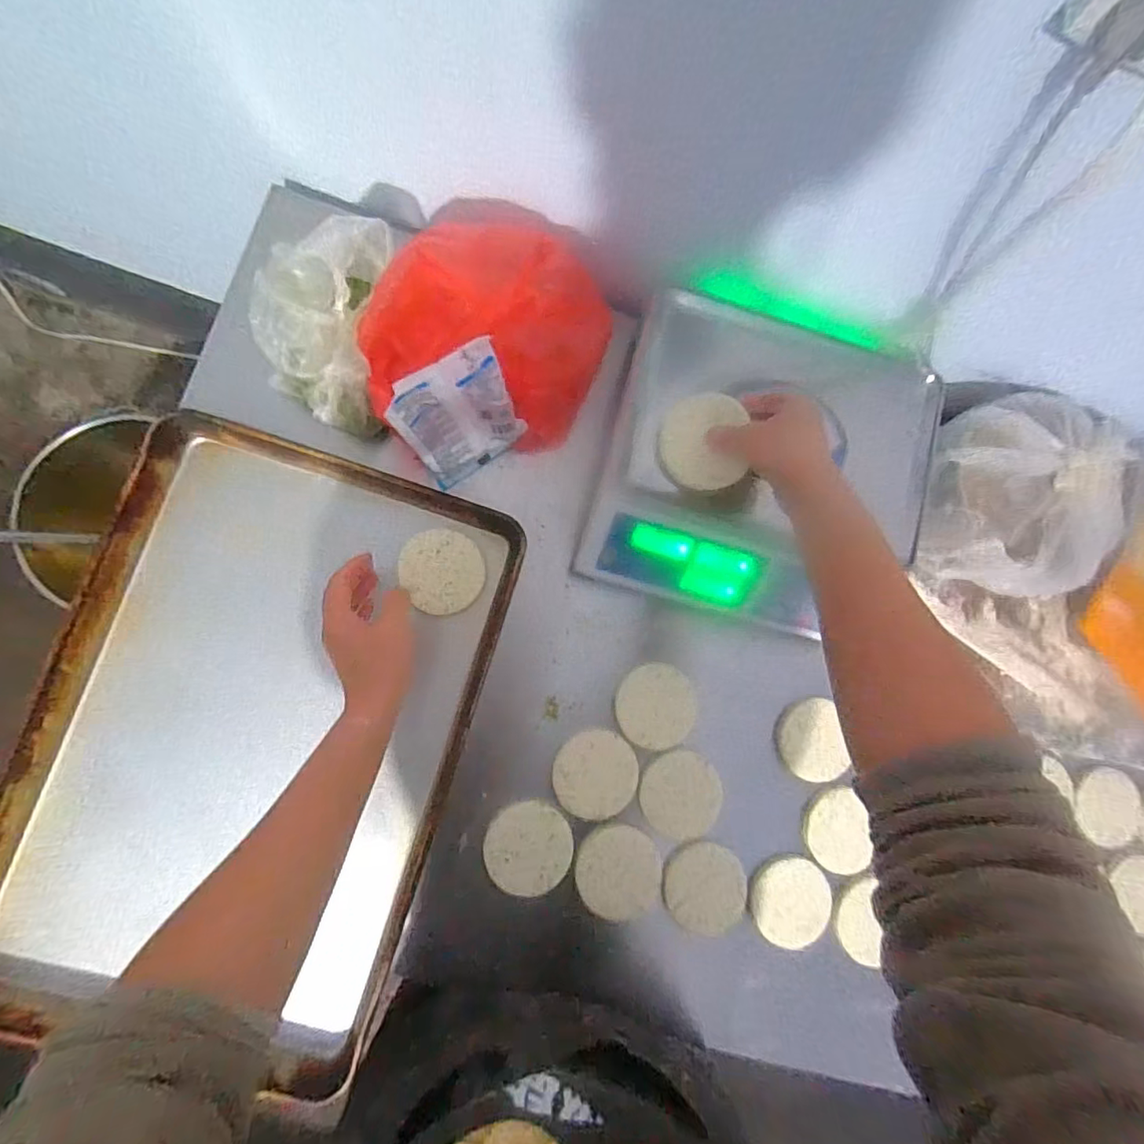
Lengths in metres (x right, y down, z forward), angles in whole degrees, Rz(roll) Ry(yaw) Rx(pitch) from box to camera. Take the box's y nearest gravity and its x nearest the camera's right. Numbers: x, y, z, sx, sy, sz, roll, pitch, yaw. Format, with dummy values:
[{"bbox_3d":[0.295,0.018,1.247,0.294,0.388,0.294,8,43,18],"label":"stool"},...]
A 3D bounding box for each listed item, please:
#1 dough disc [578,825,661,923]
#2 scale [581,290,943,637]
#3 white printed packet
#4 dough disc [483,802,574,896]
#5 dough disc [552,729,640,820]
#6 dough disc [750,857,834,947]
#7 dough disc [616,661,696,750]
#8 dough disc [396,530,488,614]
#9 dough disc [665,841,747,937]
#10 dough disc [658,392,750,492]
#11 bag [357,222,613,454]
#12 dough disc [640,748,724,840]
[{"bbox_3d":[0.053,0.335,0.629,0.093,0.007,0.098,1,84,-8],"label":"dough disc"},{"bbox_3d":[0.214,-0.124,0.640,0.334,0.110,0.351,17,82,-6],"label":"scale"},{"bbox_3d":[-0.116,-0.160,0.591,0.118,0.155,0.020,-29,66,-2],"label":"white printed packet"},{"bbox_3d":[-0.046,0.300,0.612,0.093,0.009,0.091,1,84,-8],"label":"dough disc"},{"bbox_3d":[0.027,0.227,0.631,0.092,0.006,0.094,1,84,-8],"label":"dough disc"},{"bbox_3d":[0.255,0.380,0.652,0.084,0.018,0.093,22,81,-5],"label":"dough disc"},{"bbox_3d":[0.098,0.156,0.659,0.091,0.012,0.094,1,84,-8],"label":"dough disc"},{"bbox_3d":[-0.145,0.000,0.634,0.091,0.010,0.093,1,84,-8],"label":"dough disc"},{"bbox_3d":[0.152,0.358,0.634,0.089,0.011,0.097,1,84,-8],"label":"dough disc"},{"bbox_3d":[0.130,-0.129,0.563,0.082,0.008,0.092,0,99,18],"label":"dough disc"},{"bbox_3d":[-0.089,-0.230,0.593,0.246,0.176,0.152,10,82,-7],"label":"bag"},{"bbox_3d":[0.126,0.256,0.646,0.091,0.005,0.097,1,84,-8],"label":"dough disc"}]

